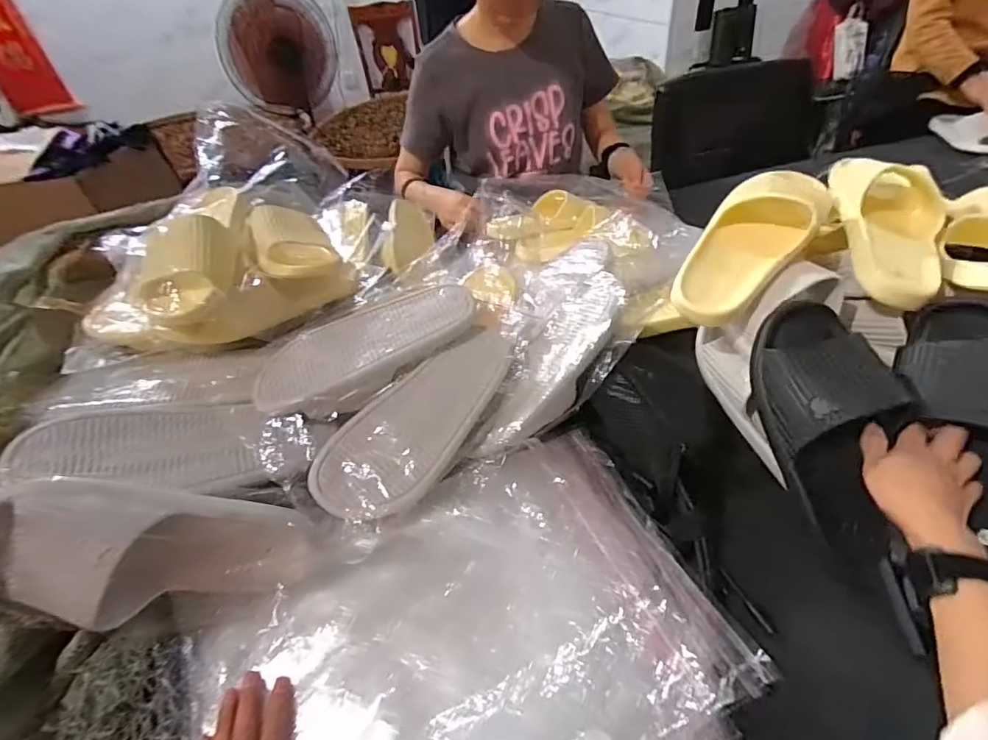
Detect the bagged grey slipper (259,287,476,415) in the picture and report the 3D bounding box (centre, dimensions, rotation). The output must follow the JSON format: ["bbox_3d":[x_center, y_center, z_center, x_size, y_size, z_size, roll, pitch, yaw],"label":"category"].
[{"bbox_3d":[-0.142,-0.027,0.566,0.252,0.051,0.113,-28,46,-21],"label":"bagged grey slipper"}]

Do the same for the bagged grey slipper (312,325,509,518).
[{"bbox_3d":[-0.076,0.057,0.554,0.111,0.066,0.264,46,62,3],"label":"bagged grey slipper"}]

